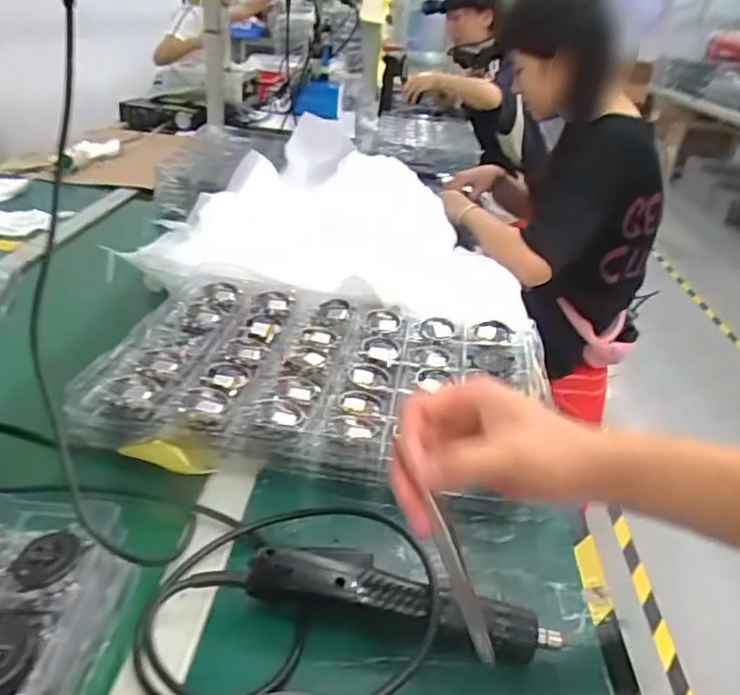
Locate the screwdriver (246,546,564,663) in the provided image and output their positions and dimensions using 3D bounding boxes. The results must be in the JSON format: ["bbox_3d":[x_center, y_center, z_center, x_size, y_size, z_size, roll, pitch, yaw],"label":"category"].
[{"bbox_3d":[0.020,0.181,0.439,0.214,0.046,0.036,12,27,7],"label":"screwdriver"}]

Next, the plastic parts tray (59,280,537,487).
[{"bbox_3d":[-0.043,0.032,0.680,0.444,0.068,0.307,9,27,2],"label":"plastic parts tray"}]

